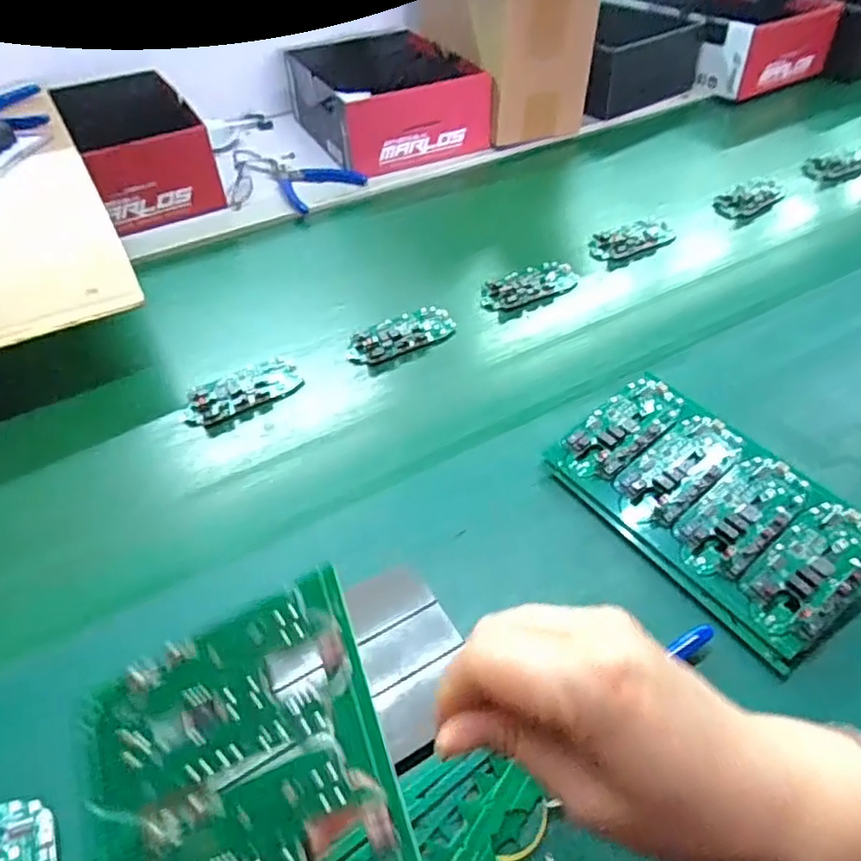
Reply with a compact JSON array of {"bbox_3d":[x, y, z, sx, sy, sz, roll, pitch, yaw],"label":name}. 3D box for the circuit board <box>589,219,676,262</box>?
[{"bbox_3d":[0.210,-0.202,0.694,0.099,0.012,0.049,-21,49,-18],"label":"circuit board"}]

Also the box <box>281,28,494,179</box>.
[{"bbox_3d":[-0.062,-0.439,0.864,0.188,0.093,0.258,-20,49,-17],"label":"box"}]

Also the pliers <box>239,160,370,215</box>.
[{"bbox_3d":[-0.166,-0.311,0.798,0.156,0.016,0.094,33,55,28],"label":"pliers"}]

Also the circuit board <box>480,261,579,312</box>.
[{"bbox_3d":[0.094,-0.142,0.635,0.097,0.013,0.046,-27,52,-22],"label":"circuit board"}]

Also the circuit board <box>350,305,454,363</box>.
[{"bbox_3d":[-0.025,-0.085,0.589,0.098,0.009,0.049,-30,53,-25],"label":"circuit board"}]

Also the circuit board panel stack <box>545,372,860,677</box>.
[{"bbox_3d":[0.179,0.047,0.433,0.108,0.030,0.190,-30,53,-24],"label":"circuit board panel stack"}]

